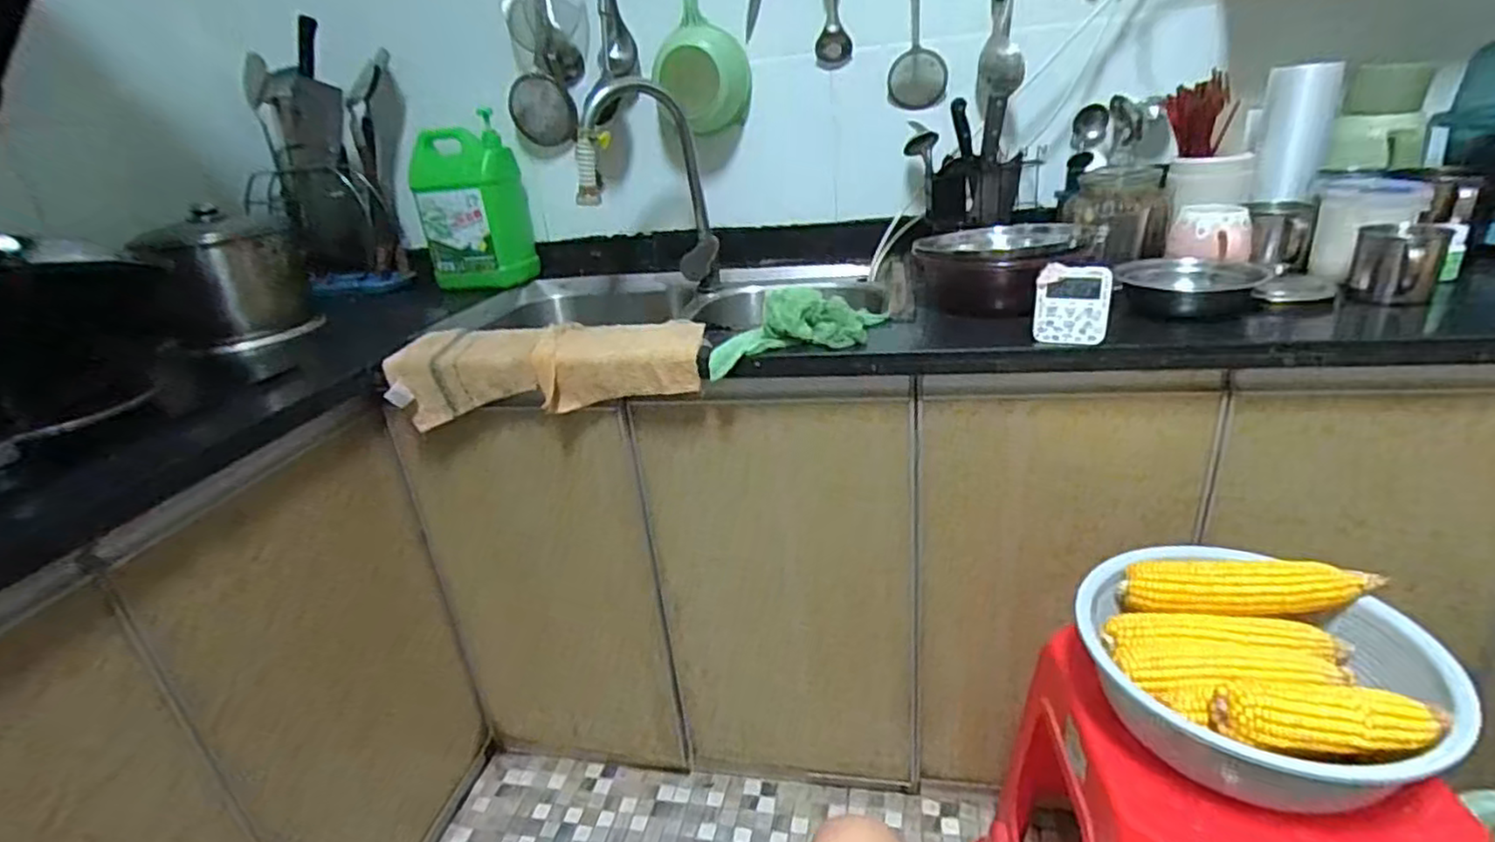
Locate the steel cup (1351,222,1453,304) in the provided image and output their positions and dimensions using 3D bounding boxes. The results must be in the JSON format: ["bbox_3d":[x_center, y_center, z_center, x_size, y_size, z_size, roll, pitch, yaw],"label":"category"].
[{"bbox_3d":[0.737,-0.179,0.785,0.077,0.078,0.068,18,33,42],"label":"steel cup"}]

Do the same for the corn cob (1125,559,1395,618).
[{"bbox_3d":[0.498,0.169,0.695,0.215,0.048,0.045,2,25,18],"label":"corn cob"}]

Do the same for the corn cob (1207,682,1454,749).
[{"bbox_3d":[0.463,0.231,0.537,0.170,0.039,0.039,-3,24,7],"label":"corn cob"}]

